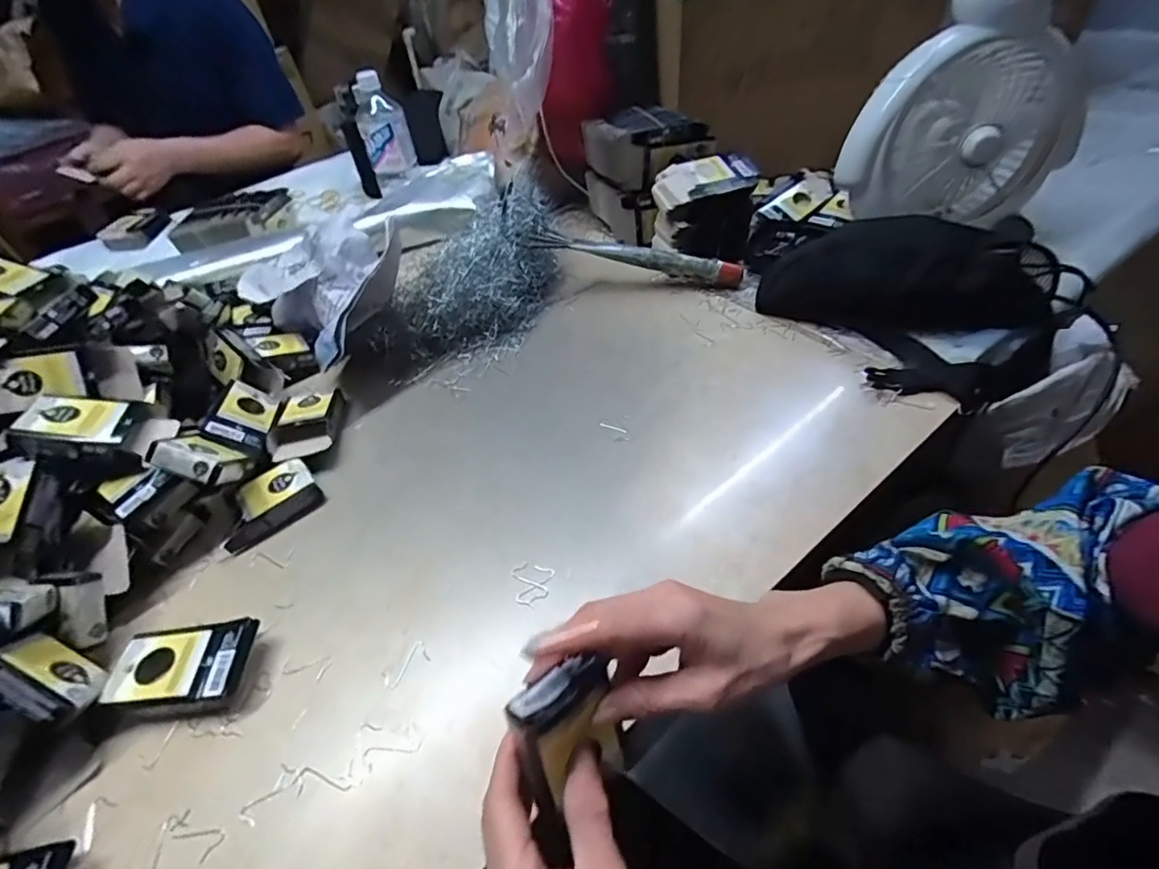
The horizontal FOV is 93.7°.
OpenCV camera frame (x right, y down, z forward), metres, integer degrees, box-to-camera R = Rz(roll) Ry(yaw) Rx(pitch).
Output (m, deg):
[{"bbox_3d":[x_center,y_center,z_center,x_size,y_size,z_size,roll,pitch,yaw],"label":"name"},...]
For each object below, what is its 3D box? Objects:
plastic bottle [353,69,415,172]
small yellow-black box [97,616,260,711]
[{"bbox_3d":[-0.310,-0.485,0.861,0.074,0.143,0.057,-18,48,-10],"label":"plastic bottle"},{"bbox_3d":[-0.285,0.164,0.392,0.092,0.018,0.061,-4,47,4],"label":"small yellow-black box"}]

